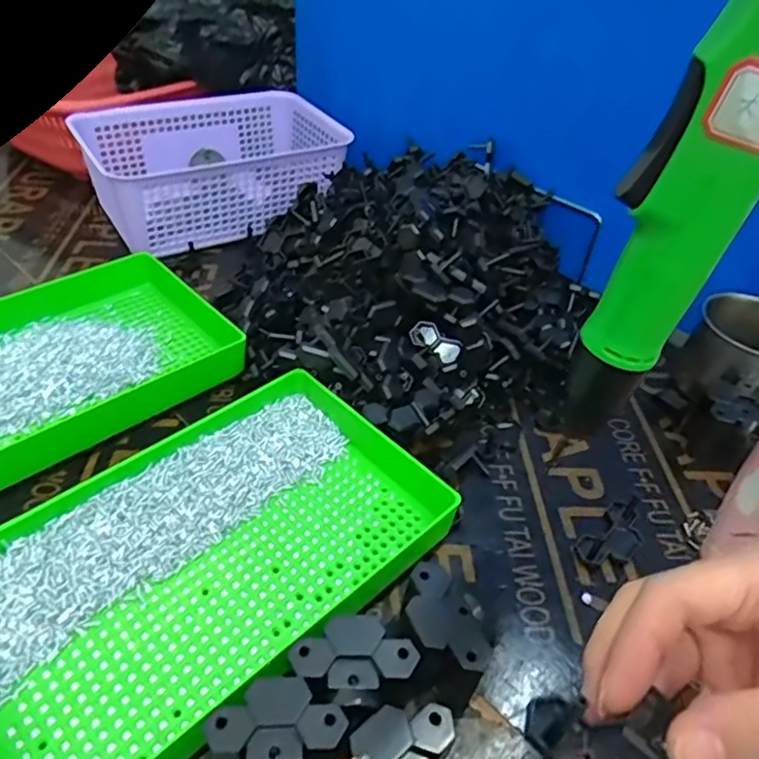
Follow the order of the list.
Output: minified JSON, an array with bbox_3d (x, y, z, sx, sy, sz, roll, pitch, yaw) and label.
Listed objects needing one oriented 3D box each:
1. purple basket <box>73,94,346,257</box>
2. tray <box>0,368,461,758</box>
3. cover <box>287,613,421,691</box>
[{"bbox_3d":[-0.159,-0.213,0.619,0.238,0.073,0.156,-15,47,-23],"label":"purple basket"},{"bbox_3d":[-0.092,0.095,0.333,0.153,0.040,0.242,36,50,29],"label":"tray"},{"bbox_3d":[-0.011,0.123,0.281,0.055,0.004,0.031,2,55,-4],"label":"cover"}]

